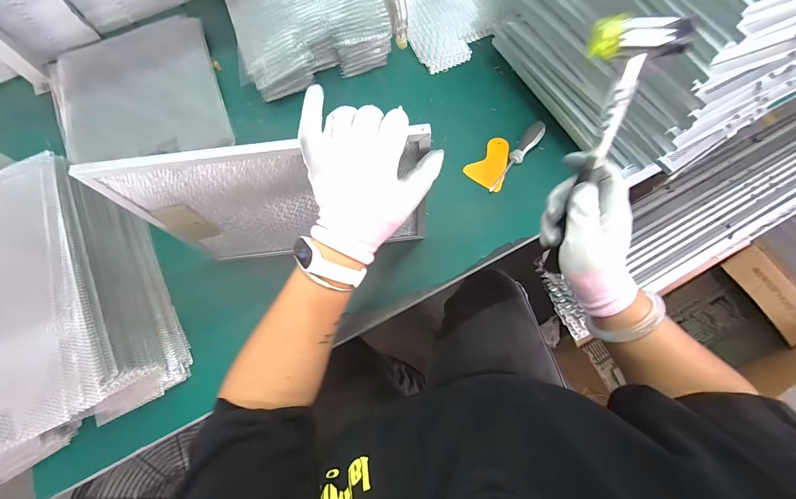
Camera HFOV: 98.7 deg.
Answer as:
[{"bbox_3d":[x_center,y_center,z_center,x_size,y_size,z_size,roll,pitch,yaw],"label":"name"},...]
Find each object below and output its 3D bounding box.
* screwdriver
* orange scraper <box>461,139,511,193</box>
[{"bbox_3d":[0.207,-0.162,0.592,0.026,0.022,0.155,35,75,13],"label":"screwdriver"},{"bbox_3d":[0.169,-0.152,0.599,0.068,0.006,0.096,36,75,13],"label":"orange scraper"}]

